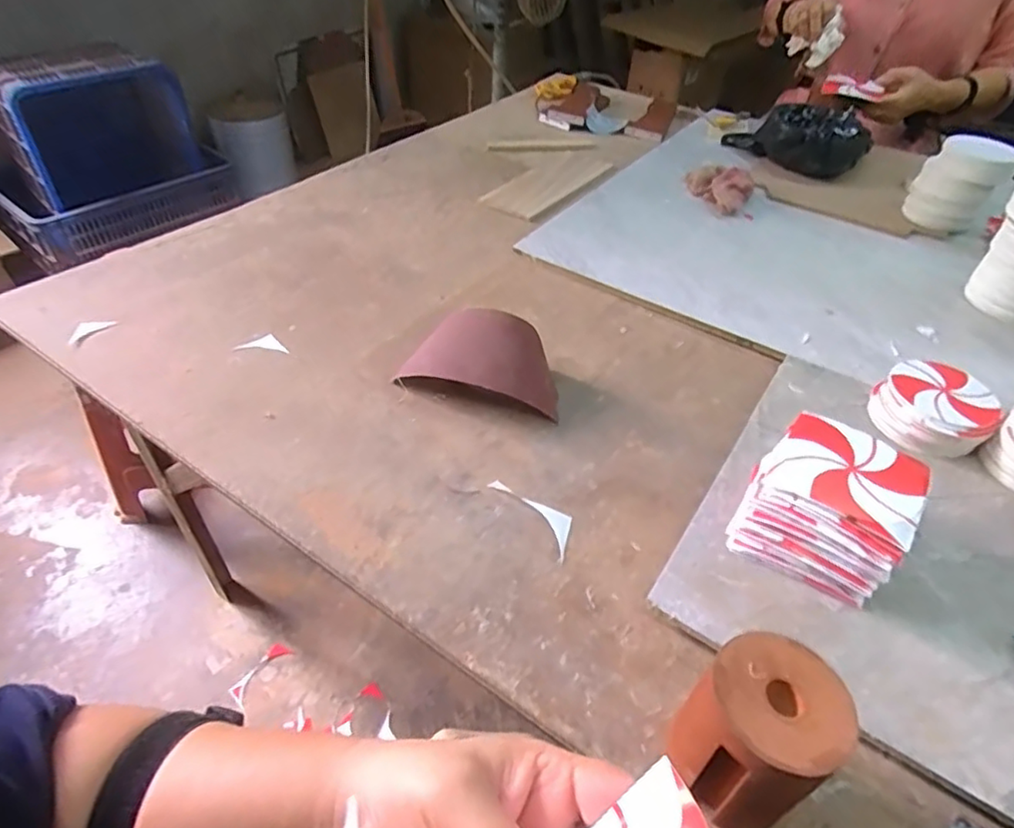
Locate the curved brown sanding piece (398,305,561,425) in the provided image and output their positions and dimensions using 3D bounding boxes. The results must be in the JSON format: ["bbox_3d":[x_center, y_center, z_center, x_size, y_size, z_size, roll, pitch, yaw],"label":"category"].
[{"bbox_3d":[-0.024,-0.059,0.646,0.165,0.067,0.086,11,45,9],"label":"curved brown sanding piece"}]

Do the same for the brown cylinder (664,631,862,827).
[{"bbox_3d":[0.148,0.190,0.363,0.082,0.091,0.075,1,44,-1],"label":"brown cylinder"}]

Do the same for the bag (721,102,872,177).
[{"bbox_3d":[0.543,-0.509,1.122,0.160,0.084,0.235,-18,47,-20],"label":"bag"}]

